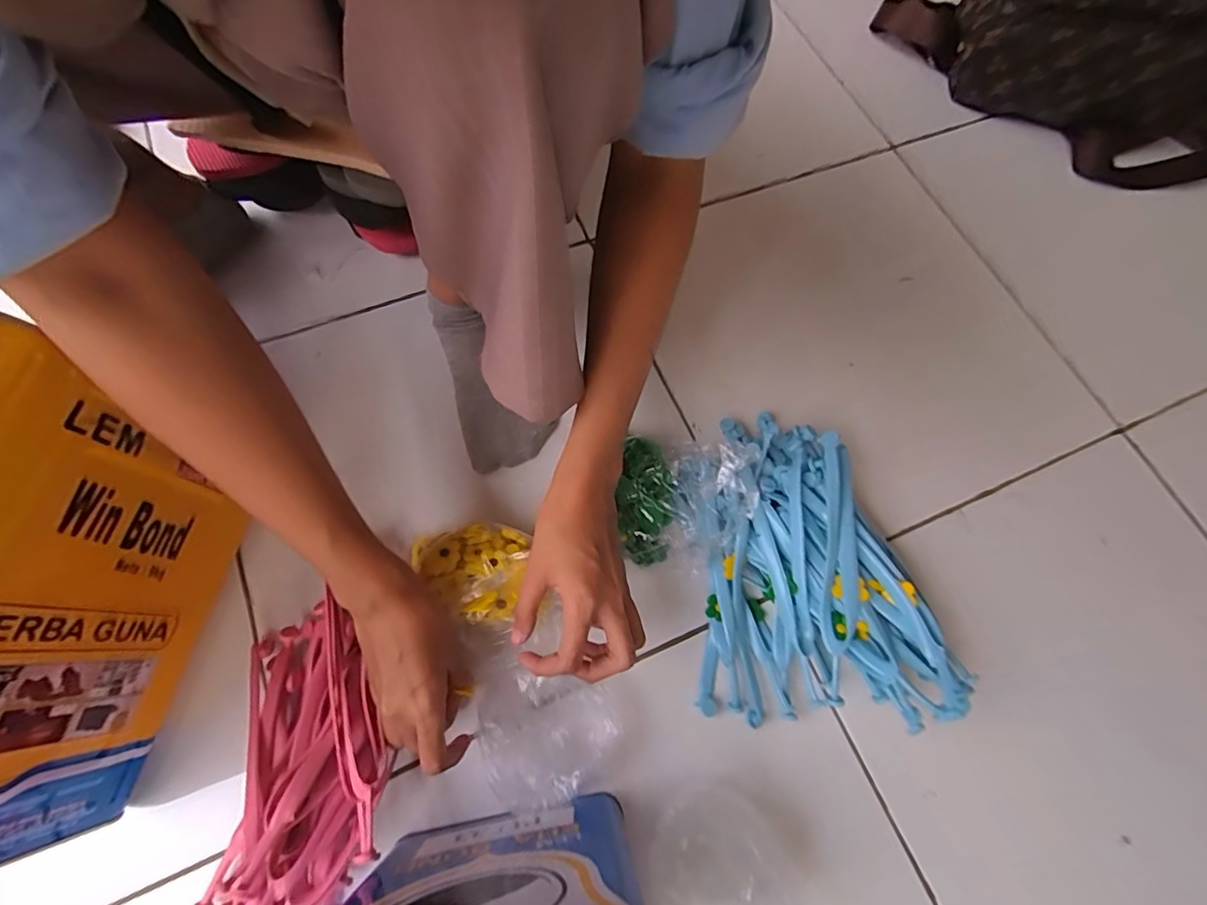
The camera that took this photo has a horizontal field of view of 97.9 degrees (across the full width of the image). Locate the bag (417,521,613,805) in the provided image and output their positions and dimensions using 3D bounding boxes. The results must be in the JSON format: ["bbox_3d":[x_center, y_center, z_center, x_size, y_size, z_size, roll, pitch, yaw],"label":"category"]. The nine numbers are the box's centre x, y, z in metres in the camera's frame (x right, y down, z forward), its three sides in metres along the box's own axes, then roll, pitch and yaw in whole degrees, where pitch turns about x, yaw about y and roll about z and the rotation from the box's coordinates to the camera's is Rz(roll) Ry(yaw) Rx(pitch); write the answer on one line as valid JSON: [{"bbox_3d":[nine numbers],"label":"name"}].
[{"bbox_3d":[-0.068,0.148,0.388,0.091,0.046,0.200,-23,86,-11],"label":"bag"}]

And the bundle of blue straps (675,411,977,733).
[{"bbox_3d":[0.133,0.089,0.419,0.159,0.077,0.255,-18,72,-9],"label":"bundle of blue straps"}]

